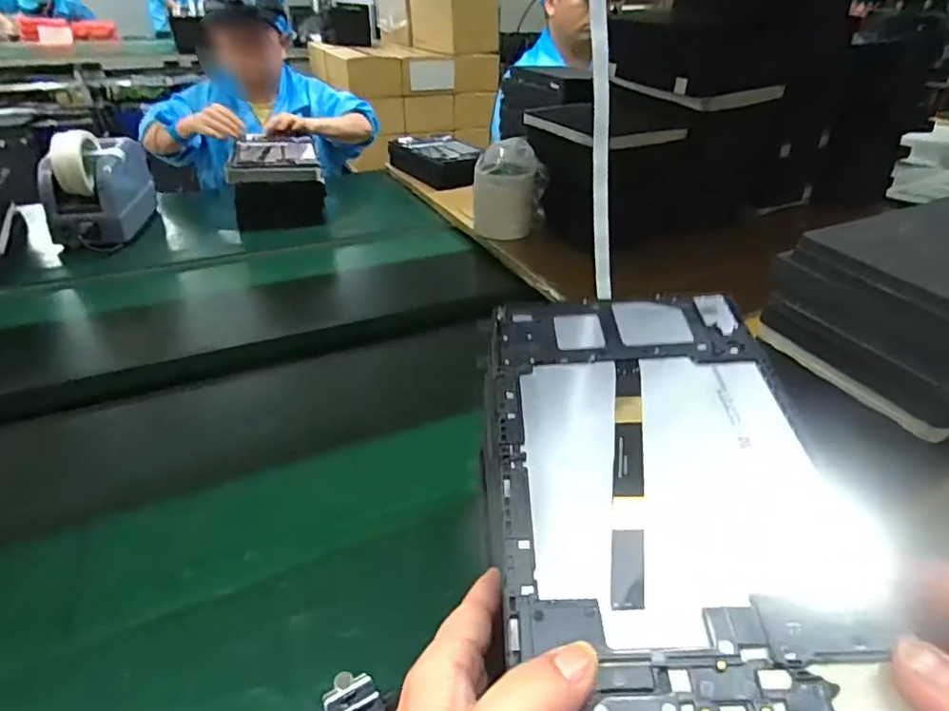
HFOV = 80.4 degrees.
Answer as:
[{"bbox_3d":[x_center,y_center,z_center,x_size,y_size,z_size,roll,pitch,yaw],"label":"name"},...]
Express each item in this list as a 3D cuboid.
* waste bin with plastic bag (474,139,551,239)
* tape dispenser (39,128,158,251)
[{"bbox_3d":[0.056,-0.266,0.911,0.114,0.132,0.111,2,33,1],"label":"waste bin with plastic bag"},{"bbox_3d":[-0.632,-0.288,0.942,0.107,0.155,0.194,0,33,-1],"label":"tape dispenser"}]

